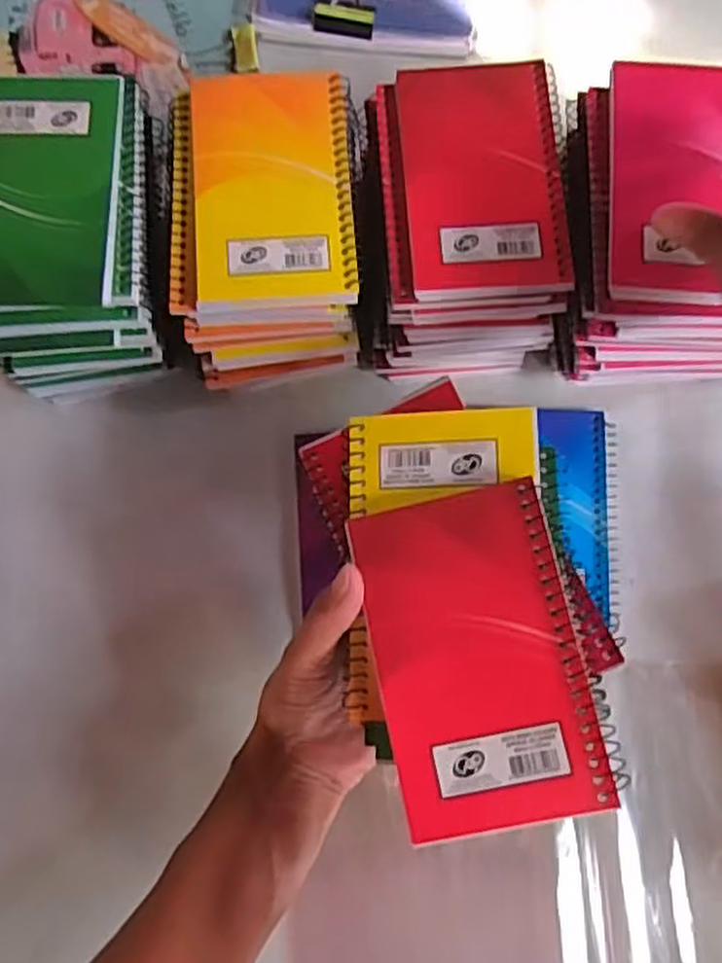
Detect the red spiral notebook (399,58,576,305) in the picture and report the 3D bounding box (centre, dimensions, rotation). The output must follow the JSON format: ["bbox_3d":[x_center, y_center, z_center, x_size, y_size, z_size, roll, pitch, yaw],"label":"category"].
[{"bbox_3d":[0.065,-0.159,0.389,0.082,0.008,0.131,-3,77,-2],"label":"red spiral notebook"}]

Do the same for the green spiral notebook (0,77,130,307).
[{"bbox_3d":[-0.166,-0.149,0.378,0.085,0.009,0.128,-1,76,0],"label":"green spiral notebook"}]

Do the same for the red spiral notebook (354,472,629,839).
[{"bbox_3d":[0.049,0.069,0.296,0.084,0.018,0.127,-11,78,-4],"label":"red spiral notebook"}]

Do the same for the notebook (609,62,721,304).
[{"bbox_3d":[0.168,-0.151,0.373,0.083,0.008,0.131,4,76,1],"label":"notebook"}]

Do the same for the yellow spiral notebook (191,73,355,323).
[{"bbox_3d":[-0.046,-0.153,0.393,0.083,0.013,0.137,-4,76,-1],"label":"yellow spiral notebook"}]

